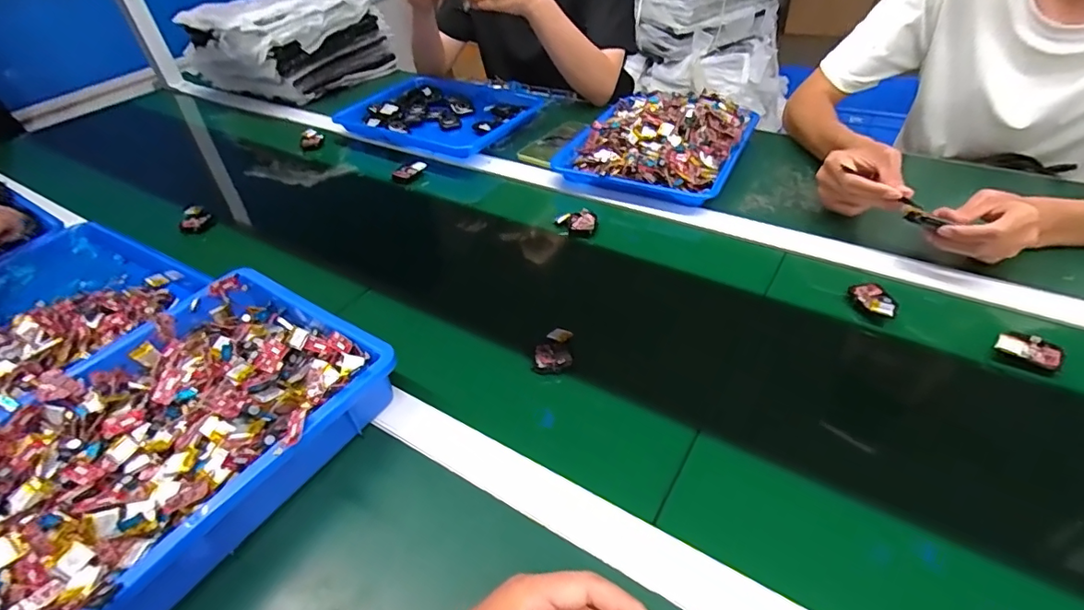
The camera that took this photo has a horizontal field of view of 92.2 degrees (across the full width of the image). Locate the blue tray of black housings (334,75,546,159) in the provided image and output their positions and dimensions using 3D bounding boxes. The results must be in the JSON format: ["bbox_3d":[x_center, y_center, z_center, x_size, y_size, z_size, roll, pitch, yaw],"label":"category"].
[{"bbox_3d":[-0.171,-0.365,0.982,0.316,0.036,0.287,19,47,25],"label":"blue tray of black housings"}]

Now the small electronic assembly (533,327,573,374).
[{"bbox_3d":[0.012,0.046,0.525,0.037,0.016,0.050,4,43,7],"label":"small electronic assembly"}]

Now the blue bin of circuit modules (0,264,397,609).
[{"bbox_3d":[-0.325,0.126,0.424,0.238,0.069,0.378,24,49,26],"label":"blue bin of circuit modules"}]

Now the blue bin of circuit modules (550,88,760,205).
[{"bbox_3d":[0.180,-0.260,0.809,0.246,0.062,0.276,17,46,24],"label":"blue bin of circuit modules"}]

